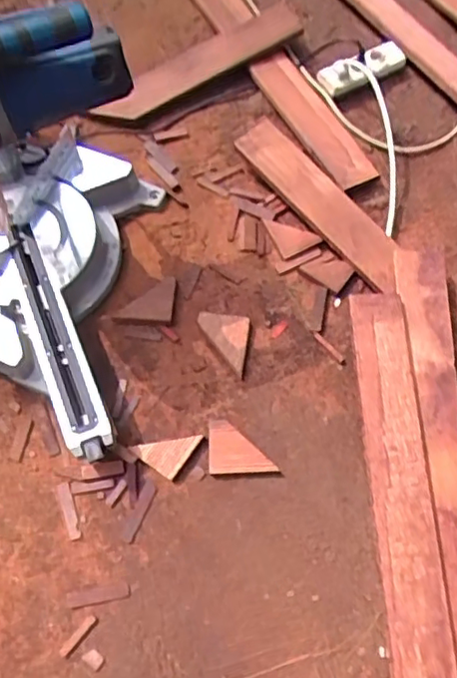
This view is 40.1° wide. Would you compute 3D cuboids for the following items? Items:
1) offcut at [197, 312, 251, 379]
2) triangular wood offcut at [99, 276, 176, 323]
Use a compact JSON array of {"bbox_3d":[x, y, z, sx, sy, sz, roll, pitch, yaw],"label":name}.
[{"bbox_3d":[-0.011,0.005,1.042,0.085,0.016,0.095,7,87,4],"label":"offcut"},{"bbox_3d":[-0.150,-0.069,1.065,0.115,0.020,0.086,0,66,2],"label":"triangular wood offcut"}]

